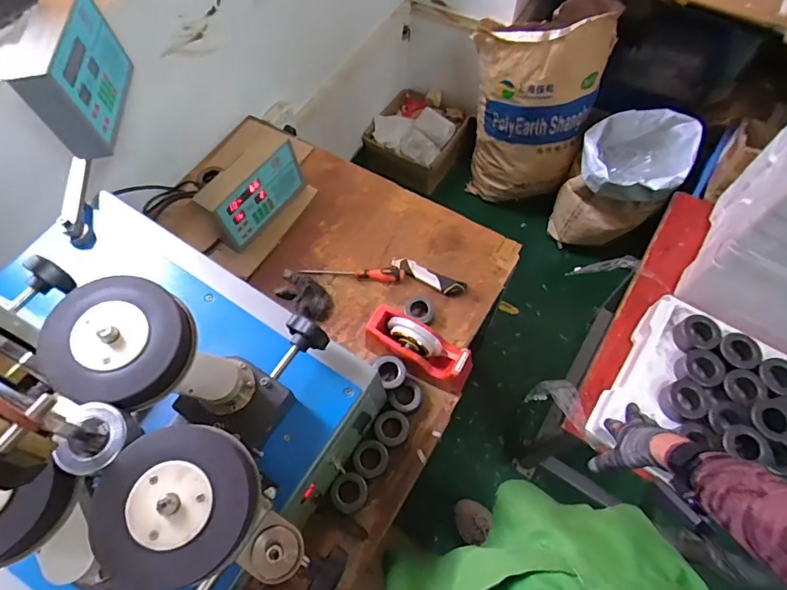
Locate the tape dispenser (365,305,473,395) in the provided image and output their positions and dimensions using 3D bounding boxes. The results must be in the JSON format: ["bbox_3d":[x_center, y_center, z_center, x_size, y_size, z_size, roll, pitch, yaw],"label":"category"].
[{"bbox_3d":[0.047,0.100,0.849,0.203,0.101,0.080,30,69,16],"label":"tape dispenser"}]

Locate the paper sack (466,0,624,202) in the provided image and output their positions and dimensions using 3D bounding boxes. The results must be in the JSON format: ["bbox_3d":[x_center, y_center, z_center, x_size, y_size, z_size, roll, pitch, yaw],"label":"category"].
[{"bbox_3d":[0.457,-0.608,1.559,0.396,0.595,0.263,3,64,4],"label":"paper sack"}]

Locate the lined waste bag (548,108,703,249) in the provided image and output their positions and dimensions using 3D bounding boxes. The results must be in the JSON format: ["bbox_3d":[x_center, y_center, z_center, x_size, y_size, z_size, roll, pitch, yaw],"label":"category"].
[{"bbox_3d":[0.779,-0.386,1.599,0.362,0.344,0.327,8,64,6],"label":"lined waste bag"}]

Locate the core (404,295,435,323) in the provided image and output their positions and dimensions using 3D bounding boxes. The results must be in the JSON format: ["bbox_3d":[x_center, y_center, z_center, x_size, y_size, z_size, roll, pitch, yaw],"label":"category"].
[{"bbox_3d":[0.051,0.027,0.903,0.060,0.026,0.058,-1,64,2],"label":"core"}]

